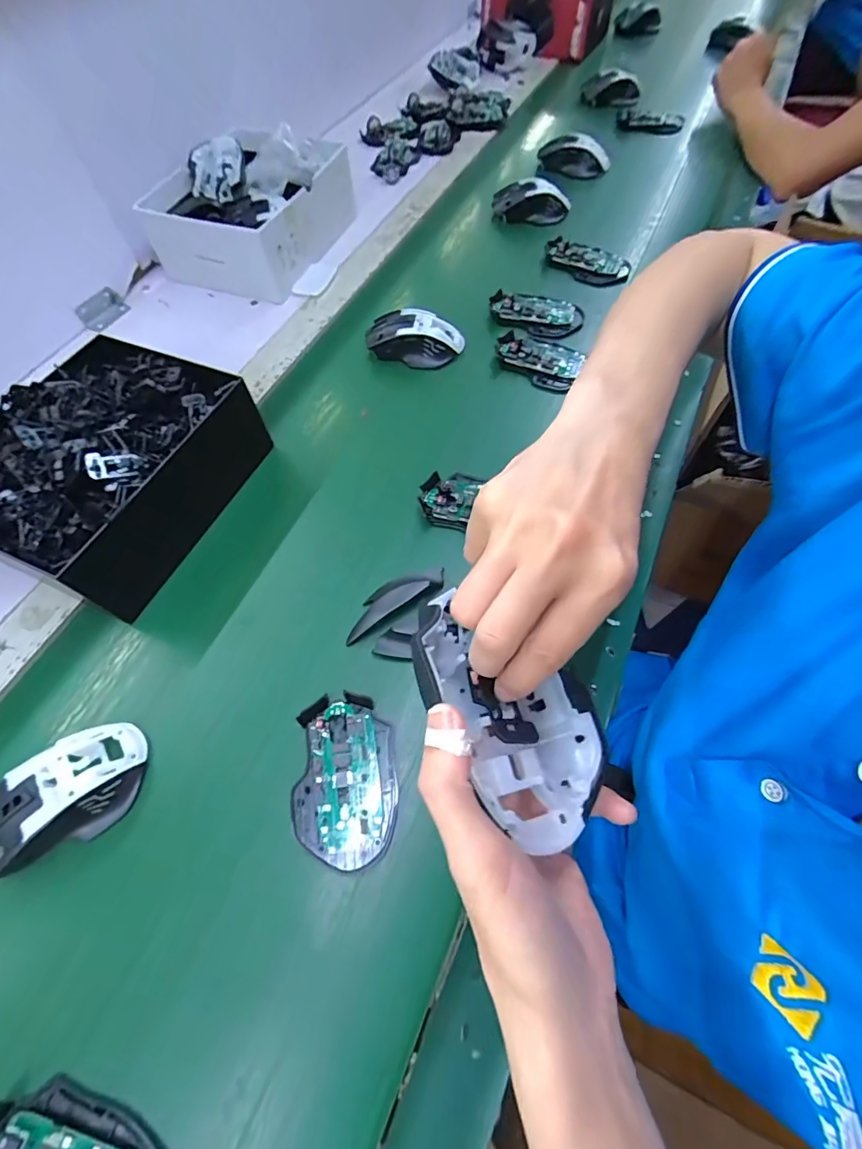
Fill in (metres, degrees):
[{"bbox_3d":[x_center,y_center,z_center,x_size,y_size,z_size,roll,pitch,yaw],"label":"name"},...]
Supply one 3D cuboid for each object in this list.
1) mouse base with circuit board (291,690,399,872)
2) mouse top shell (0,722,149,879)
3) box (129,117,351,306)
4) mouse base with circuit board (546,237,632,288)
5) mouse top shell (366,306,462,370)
[{"bbox_3d":[-0.062,0.146,0.337,0.071,0.013,0.113,-2,62,-2],"label":"mouse base with circuit board"},{"bbox_3d":[-0.262,0.159,0.331,0.112,0.041,0.067,-37,68,-19],"label":"mouse top shell"},{"bbox_3d":[-0.249,-0.517,0.654,0.219,0.102,0.245,16,63,8],"label":"box"},{"bbox_3d":[0.208,-0.422,0.626,0.118,0.012,0.077,26,64,13],"label":"mouse base with circuit board"},{"bbox_3d":[-0.021,-0.280,0.552,0.114,0.042,0.056,15,63,7],"label":"mouse top shell"}]

